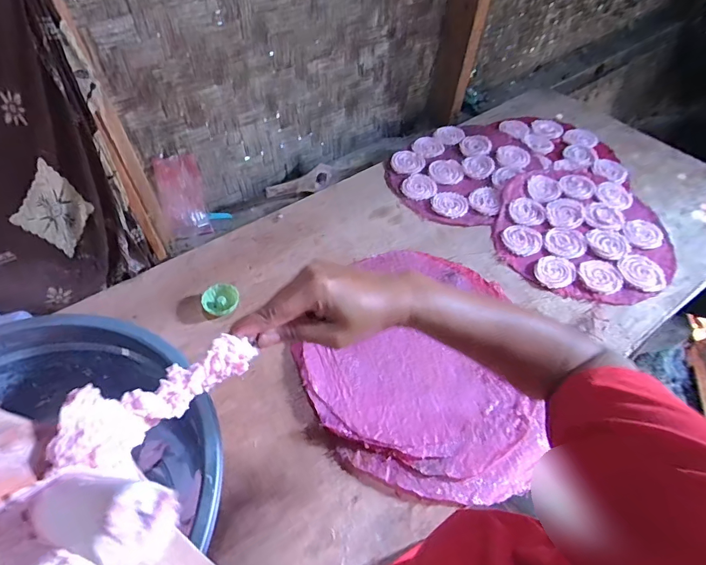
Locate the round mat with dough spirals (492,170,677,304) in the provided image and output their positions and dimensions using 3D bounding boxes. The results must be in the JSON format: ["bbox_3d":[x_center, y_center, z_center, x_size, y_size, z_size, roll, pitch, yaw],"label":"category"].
[{"bbox_3d":[0.460,-0.111,0.839,0.322,0.045,0.331,0,52,0],"label":"round mat with dough spirals"}]

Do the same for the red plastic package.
[{"bbox_3d":[-0.368,-0.185,0.904,0.093,0.173,0.015,-25,37,-36],"label":"red plastic package"}]

